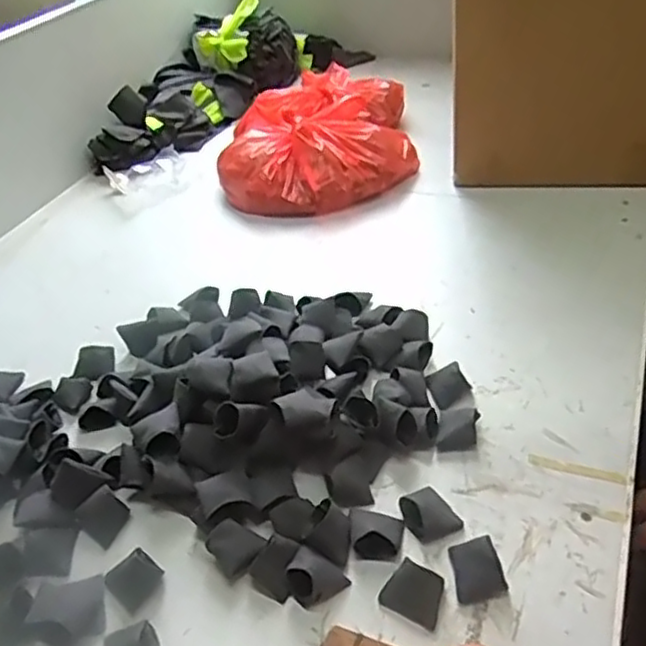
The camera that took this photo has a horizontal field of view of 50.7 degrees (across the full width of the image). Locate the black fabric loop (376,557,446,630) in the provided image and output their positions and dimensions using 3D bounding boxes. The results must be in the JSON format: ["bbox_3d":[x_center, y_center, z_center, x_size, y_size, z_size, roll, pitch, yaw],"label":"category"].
[{"bbox_3d":[0.064,0.190,0.483,0.042,0.017,0.033,20,46,29],"label":"black fabric loop"}]

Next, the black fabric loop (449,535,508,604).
[{"bbox_3d":[0.112,0.178,0.494,0.033,0.022,0.038,-7,39,0],"label":"black fabric loop"}]

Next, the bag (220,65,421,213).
[{"bbox_3d":[-0.012,-0.304,1.059,0.288,0.088,0.386,-5,39,1],"label":"bag"}]

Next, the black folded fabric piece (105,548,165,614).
[{"bbox_3d":[-0.142,0.191,0.515,0.030,0.021,0.037,24,47,32],"label":"black folded fabric piece"}]

